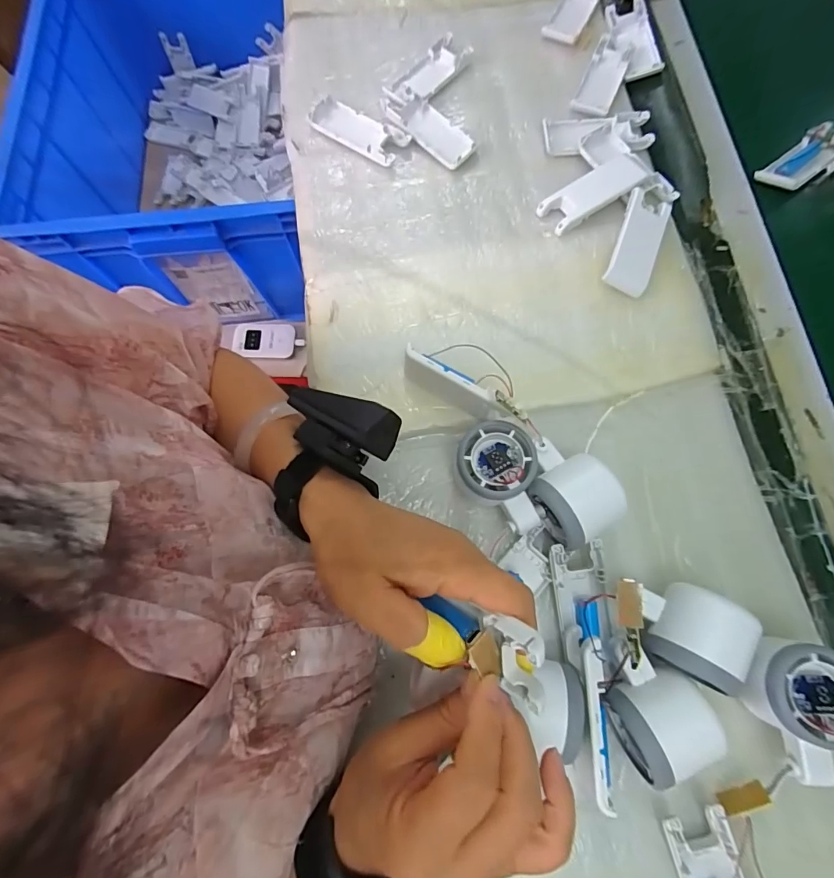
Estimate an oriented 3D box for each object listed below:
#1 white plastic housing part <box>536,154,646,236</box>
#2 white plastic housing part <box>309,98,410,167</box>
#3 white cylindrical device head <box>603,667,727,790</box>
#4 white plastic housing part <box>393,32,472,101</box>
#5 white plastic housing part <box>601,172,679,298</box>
[{"bbox_3d":[0.168,-0.236,0.427,0.101,0.017,0.040,-30,76,-7],"label":"white plastic housing part"},{"bbox_3d":[-0.061,-0.318,0.461,0.100,0.012,0.041,32,77,9],"label":"white plastic housing part"},{"bbox_3d":[0.162,0.187,0.299,0.053,0.045,0.055,-24,76,-6],"label":"white cylindrical device head"},{"bbox_3d":[0.014,-0.394,0.479,0.034,0.012,0.102,37,78,10],"label":"white plastic housing part"},{"bbox_3d":[0.208,-0.190,0.417,0.040,0.016,0.124,22,76,7],"label":"white plastic housing part"}]

